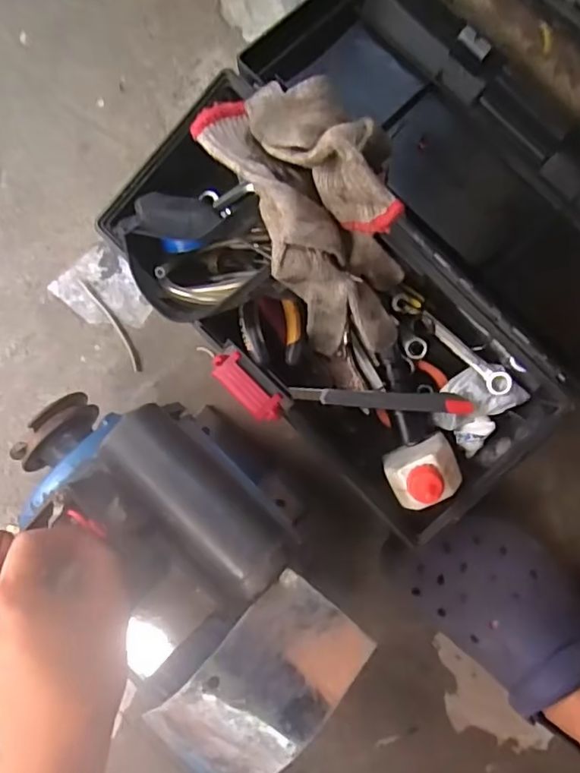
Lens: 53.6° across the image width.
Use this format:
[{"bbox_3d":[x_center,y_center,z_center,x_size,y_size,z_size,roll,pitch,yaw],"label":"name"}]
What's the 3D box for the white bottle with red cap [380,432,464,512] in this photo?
[{"bbox_3d":[0.106,0.070,0.465,0.056,0.103,0.050,-14,89,11],"label":"white bottle with red cap"}]

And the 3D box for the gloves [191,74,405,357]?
[{"bbox_3d":[0.022,-0.122,0.417,0.110,0.116,0.199,-25,87,10],"label":"gloves"}]

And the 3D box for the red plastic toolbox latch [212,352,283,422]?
[{"bbox_3d":[-0.034,0.003,0.466,0.067,0.015,0.029,45,67,5],"label":"red plastic toolbox latch"}]

